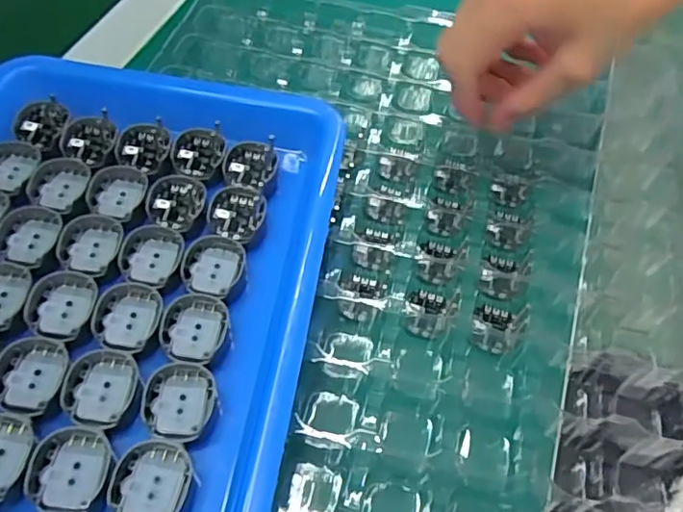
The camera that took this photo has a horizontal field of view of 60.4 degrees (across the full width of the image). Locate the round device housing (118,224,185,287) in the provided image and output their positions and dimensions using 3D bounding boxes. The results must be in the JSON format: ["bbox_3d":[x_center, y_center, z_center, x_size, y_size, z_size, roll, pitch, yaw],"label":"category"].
[{"bbox_3d":[-0.080,-0.001,0.248,0.024,0.008,0.028,16,56,9],"label":"round device housing"}]

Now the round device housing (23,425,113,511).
[{"bbox_3d":[-0.090,0.070,0.194,0.024,0.005,0.028,2,55,0],"label":"round device housing"}]

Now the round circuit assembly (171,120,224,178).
[{"bbox_3d":[-0.069,-0.049,0.281,0.024,0.007,0.032,-8,55,-7],"label":"round circuit assembly"}]

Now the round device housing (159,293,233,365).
[{"bbox_3d":[-0.058,0.030,0.234,0.025,0.011,0.029,8,55,4],"label":"round device housing"}]

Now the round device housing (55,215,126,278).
[{"bbox_3d":[-0.107,-0.005,0.248,0.023,0.009,0.028,3,55,1],"label":"round device housing"}]

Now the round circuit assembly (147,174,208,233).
[{"bbox_3d":[-0.074,-0.025,0.263,0.024,0.004,0.028,12,55,7],"label":"round circuit assembly"}]

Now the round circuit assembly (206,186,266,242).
[{"bbox_3d":[-0.047,-0.020,0.262,0.024,0.004,0.027,12,55,7],"label":"round circuit assembly"}]

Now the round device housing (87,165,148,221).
[{"bbox_3d":[-0.102,-0.028,0.265,0.024,0.007,0.029,-3,55,-4],"label":"round device housing"}]

